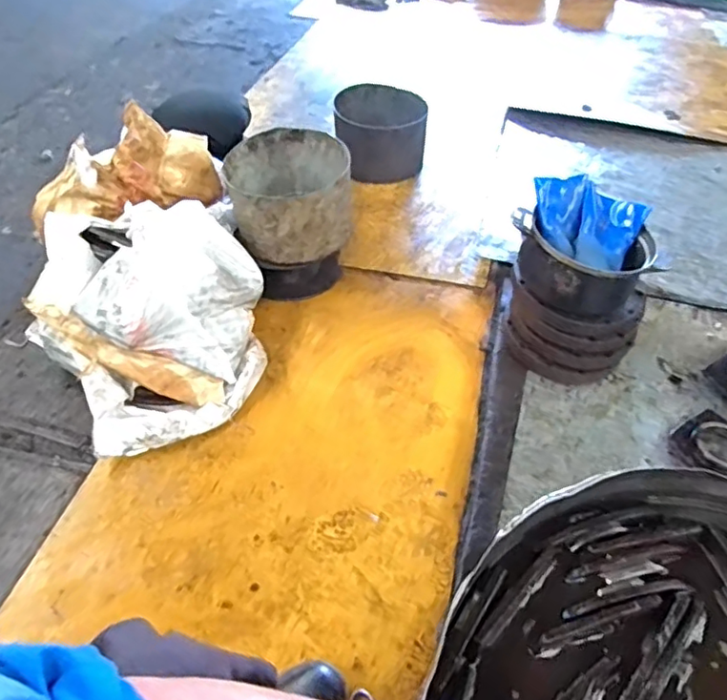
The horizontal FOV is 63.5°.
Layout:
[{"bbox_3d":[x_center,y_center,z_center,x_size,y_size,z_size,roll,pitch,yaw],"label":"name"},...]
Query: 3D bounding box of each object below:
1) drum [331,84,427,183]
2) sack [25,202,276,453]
[{"bbox_3d":[0.051,-0.656,1.808,0.271,0.199,0.300,-2,47,-2],"label":"drum"},{"bbox_3d":[-0.393,-0.071,1.163,0.433,0.264,0.391,-25,52,-22],"label":"sack"}]

